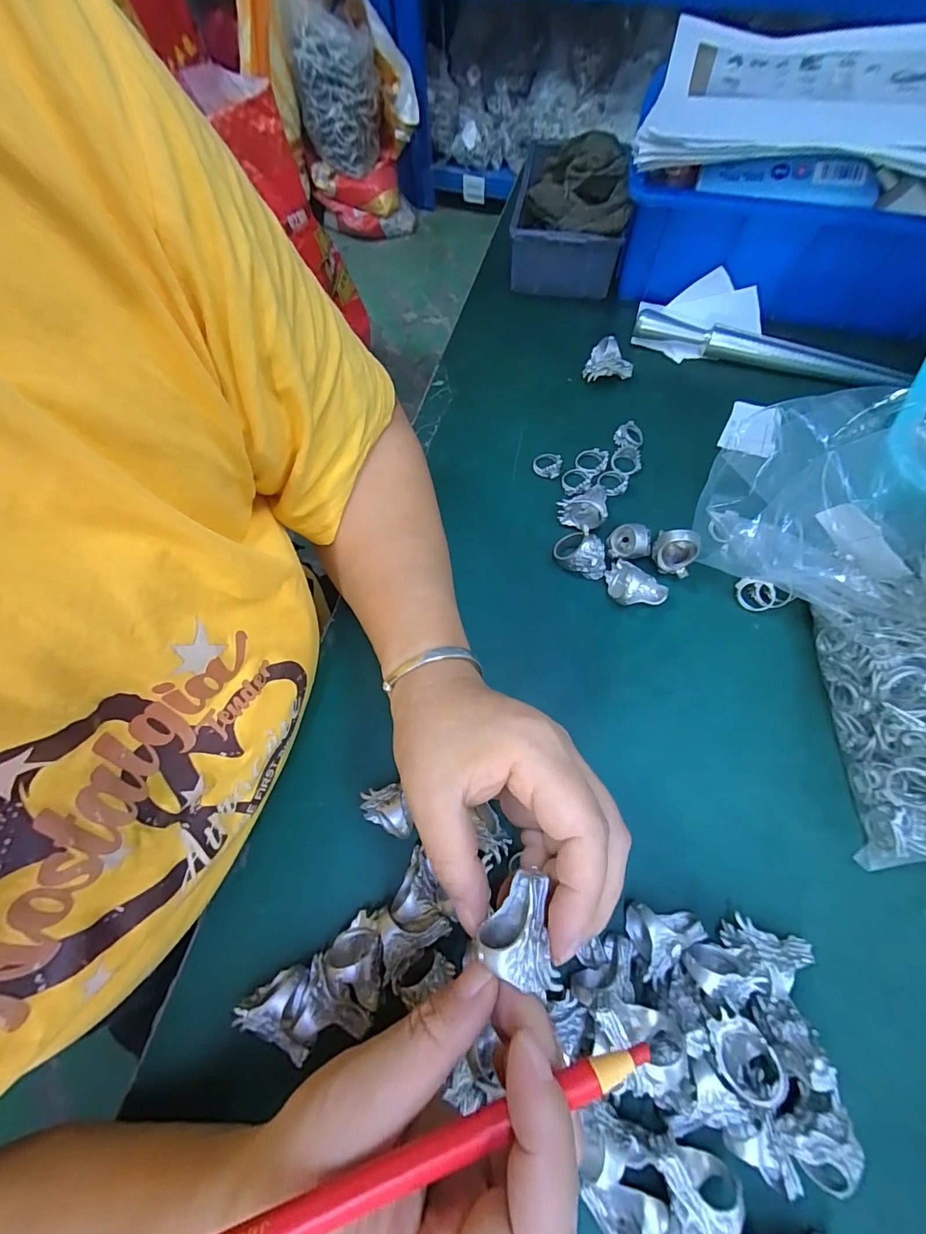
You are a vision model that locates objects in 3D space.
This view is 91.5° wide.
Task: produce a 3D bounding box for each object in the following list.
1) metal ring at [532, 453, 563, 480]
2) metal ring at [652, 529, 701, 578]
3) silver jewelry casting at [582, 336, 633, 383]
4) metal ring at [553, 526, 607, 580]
[{"bbox_3d":[0.064,-0.117,0.345,0.021,0.005,0.020,14,70,8],"label":"metal ring"},{"bbox_3d":[0.139,-0.043,0.296,0.028,0.033,0.017,28,72,13],"label":"metal ring"},{"bbox_3d":[0.118,-0.203,0.362,0.036,0.032,0.017,21,71,11],"label":"silver jewelry casting"},{"bbox_3d":[0.079,-0.043,0.302,0.037,0.026,0.022,39,75,16],"label":"metal ring"}]

